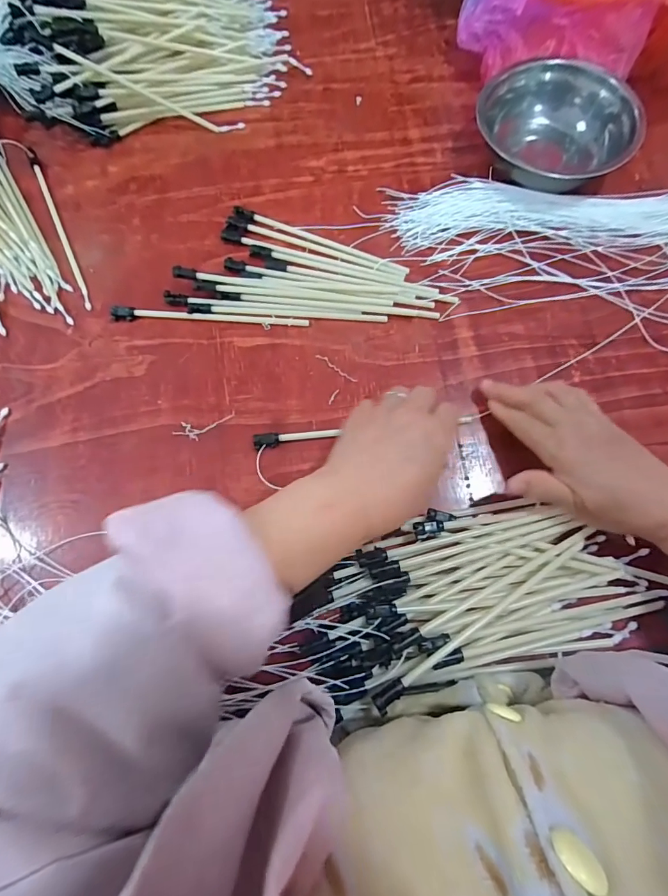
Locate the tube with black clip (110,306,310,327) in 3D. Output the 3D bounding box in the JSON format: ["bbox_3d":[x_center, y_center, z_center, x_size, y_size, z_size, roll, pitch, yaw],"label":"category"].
[{"bbox_3d":[-0.126,-0.134,0.425,0.199,0.007,0.015,2,74,3],"label":"tube with black clip"}]

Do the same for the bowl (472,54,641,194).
[{"bbox_3d":[0.235,-0.343,0.448,0.146,0.062,0.146,-1,74,2],"label":"bowl"}]

